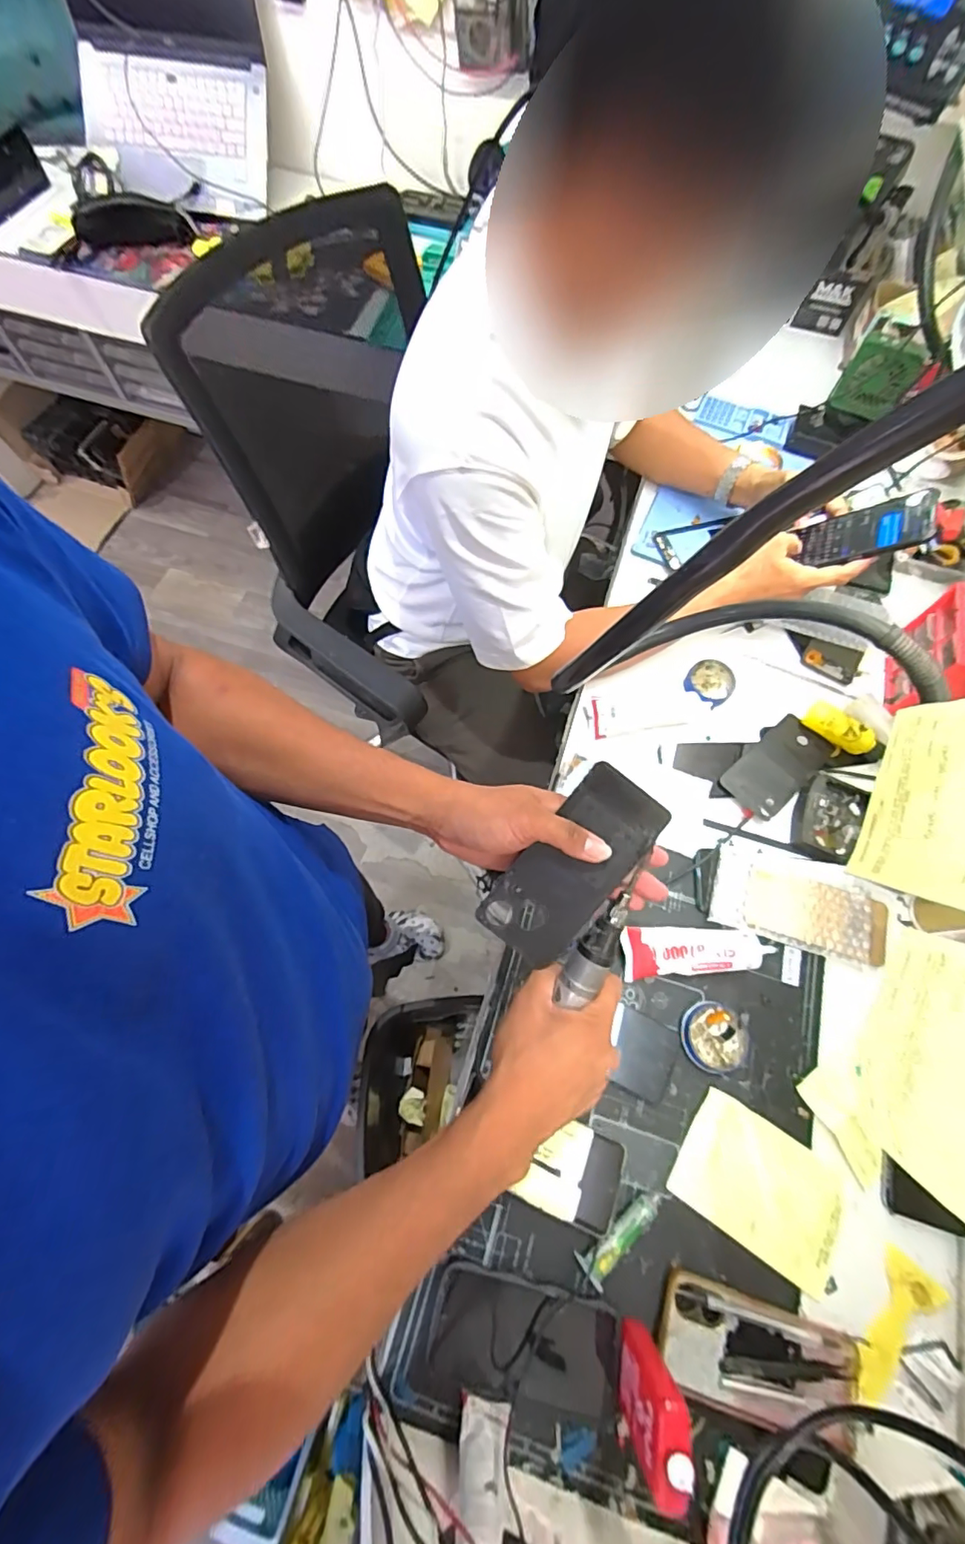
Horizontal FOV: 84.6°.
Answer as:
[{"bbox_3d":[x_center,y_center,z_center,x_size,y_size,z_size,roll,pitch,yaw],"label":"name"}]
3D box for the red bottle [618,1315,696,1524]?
[{"bbox_3d":[0.127,0.485,0.404,0.025,0.113,0.055,21,70,7],"label":"red bottle"}]

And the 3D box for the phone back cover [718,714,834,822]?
[{"bbox_3d":[0.372,-0.011,0.662,0.153,0.012,0.074,-40,74,-15],"label":"phone back cover"}]

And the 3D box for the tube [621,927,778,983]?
[{"bbox_3d":[0.228,0.190,0.569,0.153,0.030,0.051,-4,69,-3],"label":"tube"}]

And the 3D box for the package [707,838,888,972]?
[{"bbox_3d":[0.354,0.146,0.592,0.186,0.020,0.101,17,69,5],"label":"package"}]

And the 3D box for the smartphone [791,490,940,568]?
[{"bbox_3d":[0.452,-0.288,0.635,0.017,0.144,0.071,25,83,-31],"label":"smartphone"}]

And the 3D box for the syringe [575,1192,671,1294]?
[{"bbox_3d":[0.127,0.421,0.481,0.105,0.020,0.024,-37,74,-14],"label":"syringe"}]

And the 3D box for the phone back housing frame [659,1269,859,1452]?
[{"bbox_3d":[0.231,0.499,0.449,0.154,0.012,0.079,14,63,11],"label":"phone back housing frame"}]

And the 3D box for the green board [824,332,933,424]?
[{"bbox_3d":[0.629,-0.627,0.850,0.101,0.100,0.018,21,70,7],"label":"green board"}]

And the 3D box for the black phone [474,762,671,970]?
[{"bbox_3d":[0.071,0.075,0.409,0.077,0.010,0.158,39,98,0],"label":"black phone"}]

